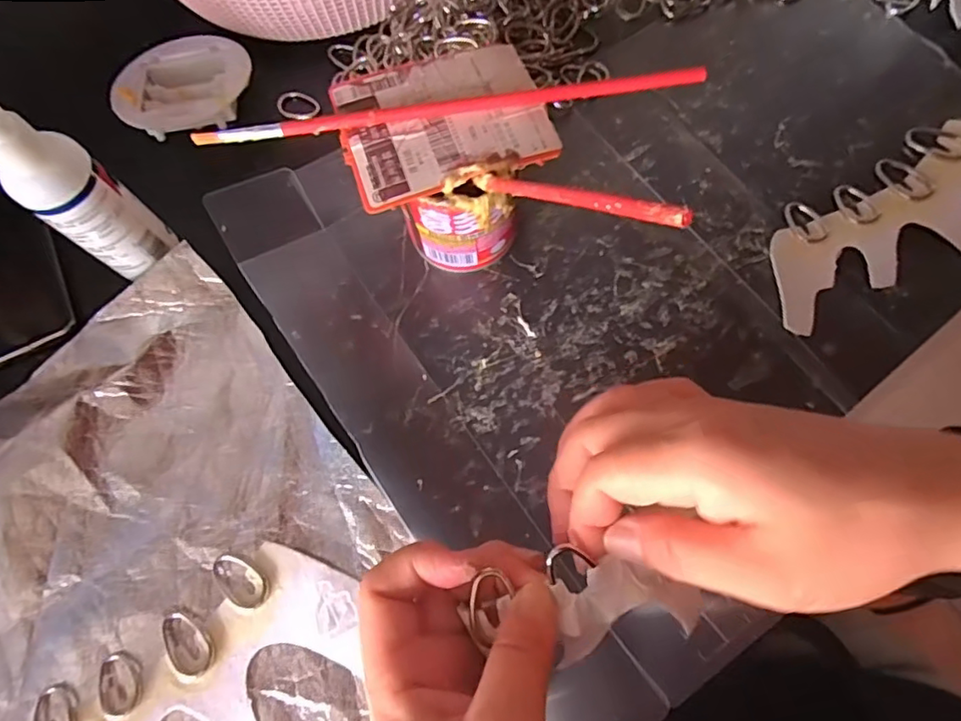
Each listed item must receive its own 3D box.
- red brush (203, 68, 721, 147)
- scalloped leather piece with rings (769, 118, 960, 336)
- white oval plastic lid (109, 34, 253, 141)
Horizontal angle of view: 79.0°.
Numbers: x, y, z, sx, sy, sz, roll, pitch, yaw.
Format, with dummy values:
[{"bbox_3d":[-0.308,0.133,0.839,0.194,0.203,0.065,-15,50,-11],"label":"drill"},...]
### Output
[{"bbox_3d":[-0.013,-0.127,0.290,0.251,0.008,0.011,-8,72,0],"label":"red brush"},{"bbox_3d":[0.249,-0.086,0.332,0.205,0.009,0.080,-26,73,-5],"label":"scalloped leather piece with rings"},{"bbox_3d":[-0.190,-0.184,0.380,0.083,0.024,0.078,-10,72,0],"label":"white oval plastic lid"}]

